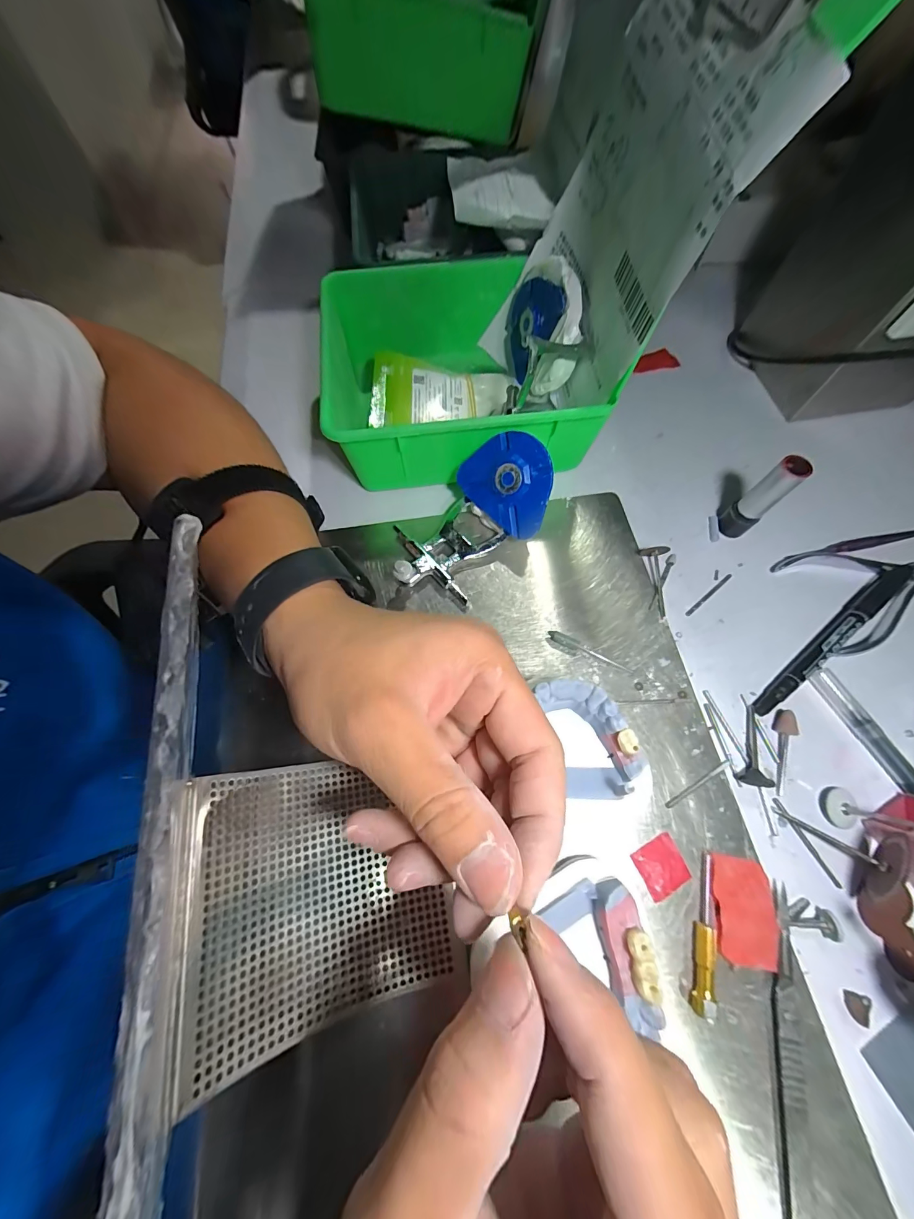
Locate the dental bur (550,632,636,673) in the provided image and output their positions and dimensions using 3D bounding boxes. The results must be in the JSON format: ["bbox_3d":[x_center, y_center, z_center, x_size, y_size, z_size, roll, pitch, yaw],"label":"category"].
[{"bbox_3d":[0.079,0.025,0.234,0.052,0.006,0.006,24,70,11],"label":"dental bur"}]

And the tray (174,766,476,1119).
[{"bbox_3d":[-0.055,0.118,0.170,0.106,0.013,0.097,7,61,-37],"label":"tray"}]

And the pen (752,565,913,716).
[{"bbox_3d":[0.222,0.016,0.233,0.137,0.011,0.012,-35,71,-12],"label":"pen"}]

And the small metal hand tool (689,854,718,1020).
[{"bbox_3d":[0.114,0.148,0.181,0.008,0.008,0.061,14,69,7],"label":"small metal hand tool"}]

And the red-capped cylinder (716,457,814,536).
[{"bbox_3d":[0.184,-0.067,0.240,0.013,0.059,0.018,-37,72,-13],"label":"red-capped cylinder"}]

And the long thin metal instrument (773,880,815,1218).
[{"bbox_3d":[0.140,0.196,0.163,0.011,0.006,0.140,11,68,5],"label":"long thin metal instrument"}]

